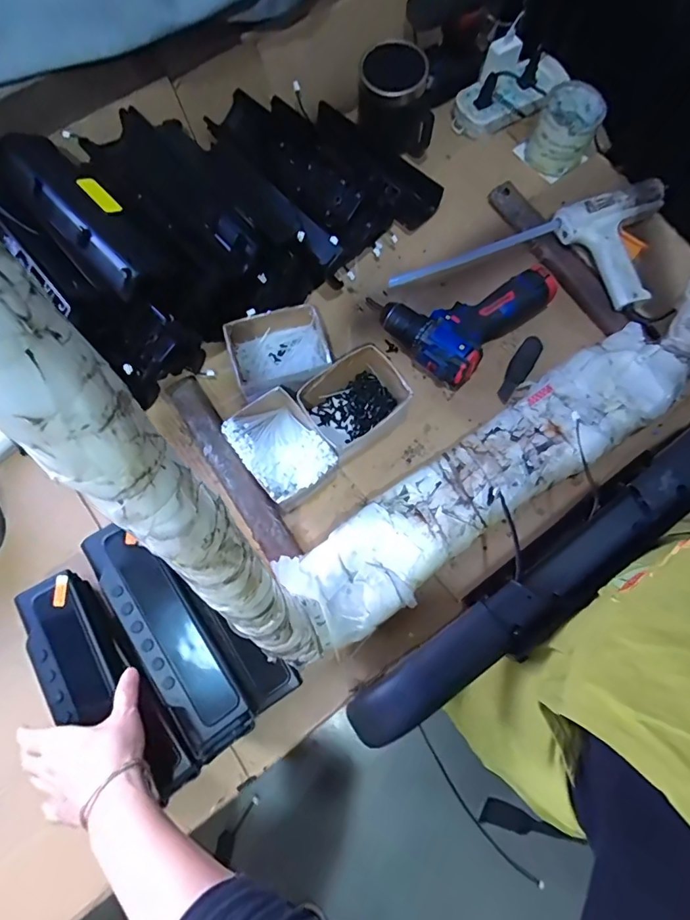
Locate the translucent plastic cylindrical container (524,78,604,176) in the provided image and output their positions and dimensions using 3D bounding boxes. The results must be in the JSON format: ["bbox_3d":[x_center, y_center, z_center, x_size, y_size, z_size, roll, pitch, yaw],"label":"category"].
[{"bbox_3d":[0.322,-0.485,0.696,0.085,0.062,0.092,27,77,6],"label":"translucent plastic cylindrical container"}]

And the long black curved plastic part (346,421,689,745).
[{"bbox_3d":[0.210,0.095,0.439,0.484,0.040,0.057,-36,79,-6],"label":"long black curved plastic part"}]

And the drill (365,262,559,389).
[{"bbox_3d":[0.153,-0.215,0.639,0.203,0.060,0.174,-43,80,-11],"label":"drill"}]

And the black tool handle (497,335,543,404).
[{"bbox_3d":[0.235,-0.124,0.642,0.028,0.021,0.099,31,77,7],"label":"black tool handle"}]

